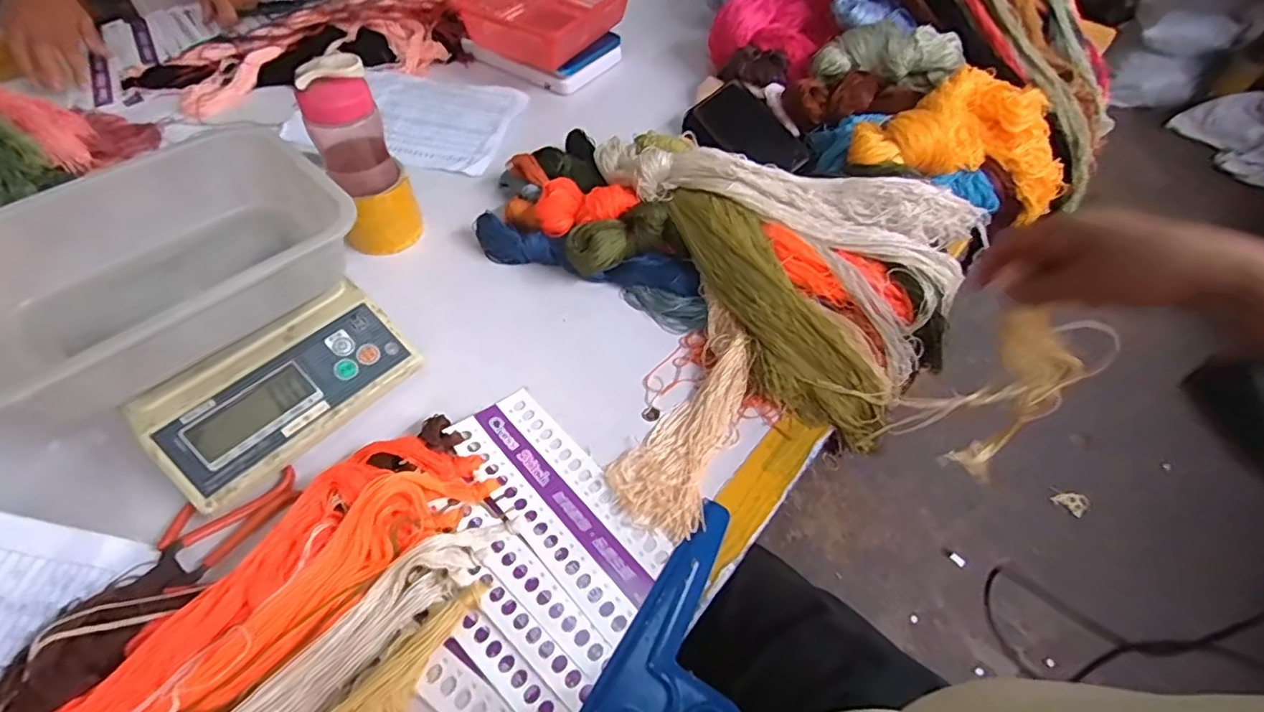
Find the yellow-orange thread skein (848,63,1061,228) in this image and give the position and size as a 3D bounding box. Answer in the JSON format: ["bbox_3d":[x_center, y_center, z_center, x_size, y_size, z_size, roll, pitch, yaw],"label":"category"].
[{"bbox_3d":[0.400,-0.253,0.704,0.305,0.112,0.149,-16,55,-16],"label":"yellow-orange thread skein"}]

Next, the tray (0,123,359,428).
[{"bbox_3d":[-0.395,-0.069,0.477,0.190,0.105,0.277,37,58,22],"label":"tray"}]

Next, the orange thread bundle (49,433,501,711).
[{"bbox_3d":[-0.313,0.205,0.354,0.095,0.025,0.489,39,59,23],"label":"orange thread bundle"}]

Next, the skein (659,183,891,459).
[{"bbox_3d":[0.137,-0.048,0.564,0.109,0.046,0.315,-28,75,-23],"label":"skein"}]

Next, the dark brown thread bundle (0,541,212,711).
[{"bbox_3d":[-0.355,0.189,0.377,0.049,0.031,0.129,26,55,15],"label":"dark brown thread bundle"}]

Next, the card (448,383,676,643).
[{"bbox_3d":[-0.060,0.116,0.472,0.085,0.006,0.214,-32,61,-30],"label":"card"}]

